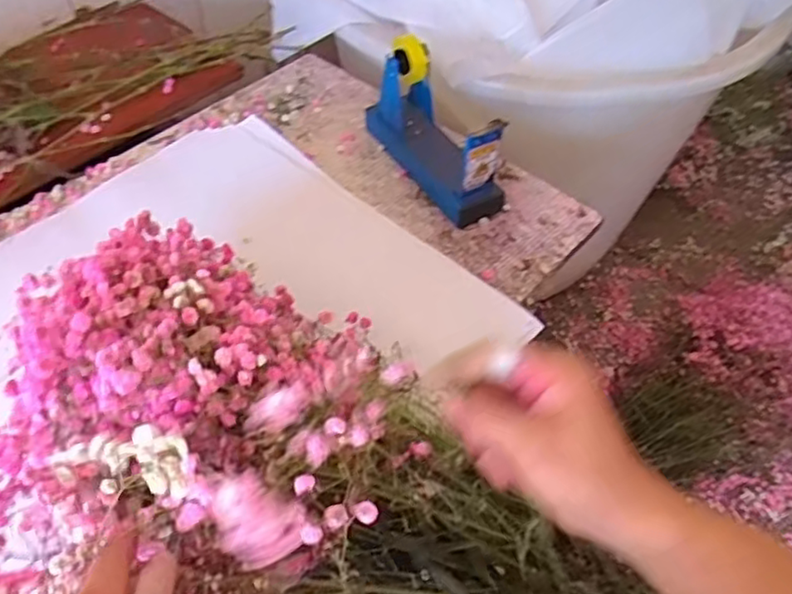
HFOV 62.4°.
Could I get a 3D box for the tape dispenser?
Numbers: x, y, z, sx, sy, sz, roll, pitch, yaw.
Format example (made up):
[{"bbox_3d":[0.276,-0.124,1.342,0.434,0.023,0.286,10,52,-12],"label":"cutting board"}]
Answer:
[{"bbox_3d":[0.042,-0.190,0.722,0.063,0.127,0.204,-24,56,-19],"label":"tape dispenser"}]

